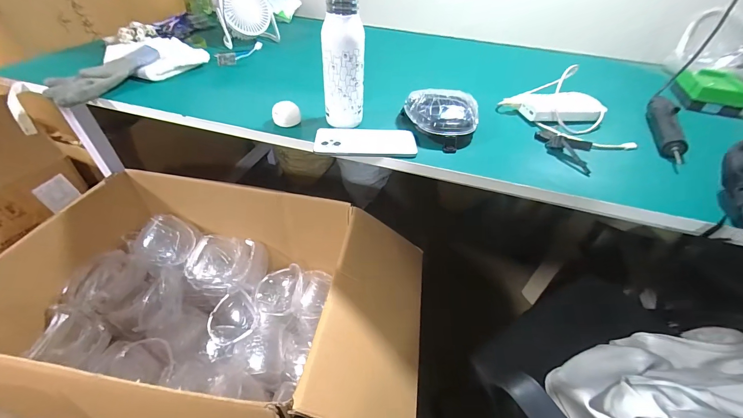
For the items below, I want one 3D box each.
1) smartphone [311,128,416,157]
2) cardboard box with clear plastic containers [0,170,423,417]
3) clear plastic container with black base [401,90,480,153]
[{"bbox_3d":[-0.009,-0.110,0.513,0.160,0.014,0.065,3,42,-3],"label":"smartphone"},{"bbox_3d":[-0.325,0.217,0.747,0.865,0.354,0.499,9,43,4],"label":"cardboard box with clear plastic containers"},{"bbox_3d":[0.117,-0.155,0.535,0.127,0.068,0.113,11,43,6],"label":"clear plastic container with black base"}]

